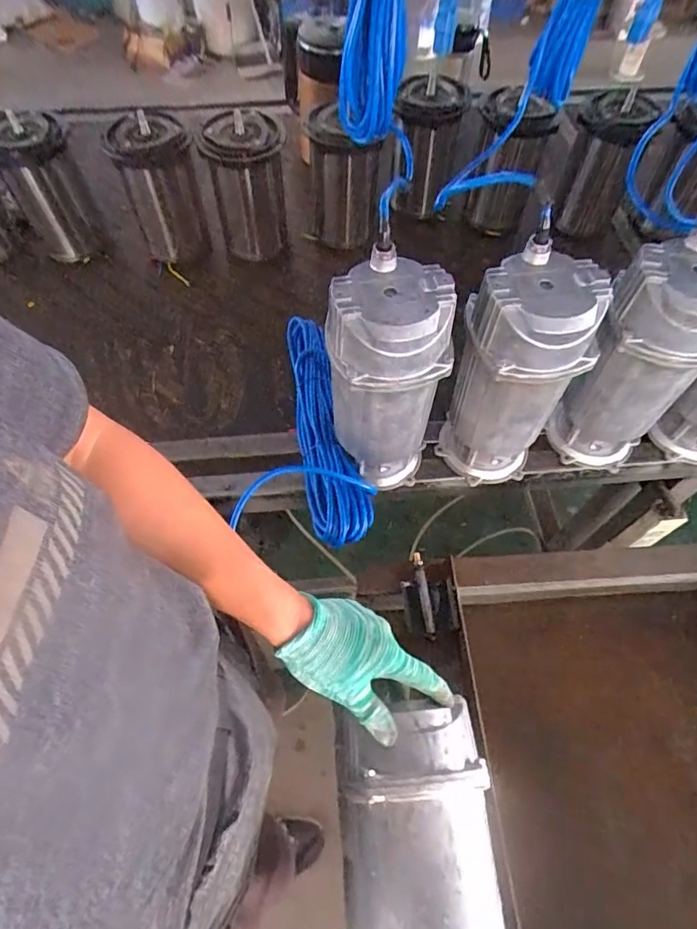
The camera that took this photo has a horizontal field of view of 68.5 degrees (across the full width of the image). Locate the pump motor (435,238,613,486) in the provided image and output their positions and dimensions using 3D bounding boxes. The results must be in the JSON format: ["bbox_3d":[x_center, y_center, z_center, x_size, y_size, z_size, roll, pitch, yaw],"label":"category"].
[{"bbox_3d":[0.191,-0.097,0.622,0.139,0.292,0.121,27,63,14],"label":"pump motor"}]

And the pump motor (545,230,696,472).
[{"bbox_3d":[0.354,-0.116,0.641,0.131,0.291,0.109,32,64,16],"label":"pump motor"}]

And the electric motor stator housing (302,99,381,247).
[{"bbox_3d":[-0.010,-0.542,0.983,0.133,0.231,0.112,8,60,4],"label":"electric motor stator housing"}]

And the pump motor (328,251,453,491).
[{"bbox_3d":[0.040,-0.089,0.614,0.132,0.286,0.119,9,60,5],"label":"pump motor"}]

